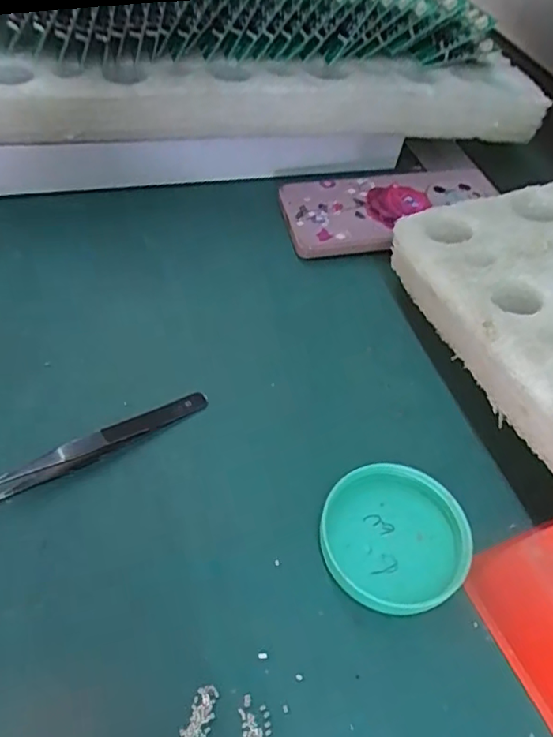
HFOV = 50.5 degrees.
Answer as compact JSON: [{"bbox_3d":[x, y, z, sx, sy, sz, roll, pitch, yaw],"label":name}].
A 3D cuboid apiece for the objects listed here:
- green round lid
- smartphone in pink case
[{"bbox_3d":[0.053,0.075,0.264,0.064,0.015,0.063,3,50,-4],"label":"green round lid"},{"bbox_3d":[0.083,-0.115,0.414,0.159,0.011,0.075,-11,58,-10],"label":"smartphone in pink case"}]

